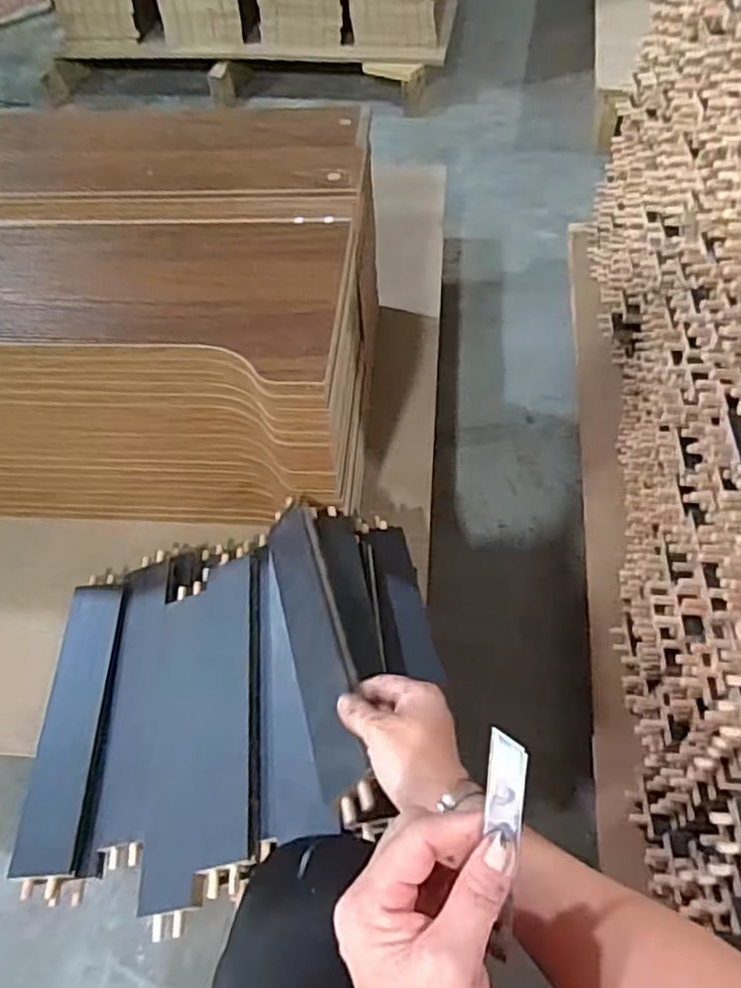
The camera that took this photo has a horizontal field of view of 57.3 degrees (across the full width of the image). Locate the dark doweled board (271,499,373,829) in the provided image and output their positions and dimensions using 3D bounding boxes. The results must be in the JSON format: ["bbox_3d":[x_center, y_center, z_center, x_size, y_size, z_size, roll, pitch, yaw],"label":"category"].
[{"bbox_3d":[-0.048,0.119,0.580,0.014,0.059,0.309,25,29,-36],"label":"dark doweled board"}]

